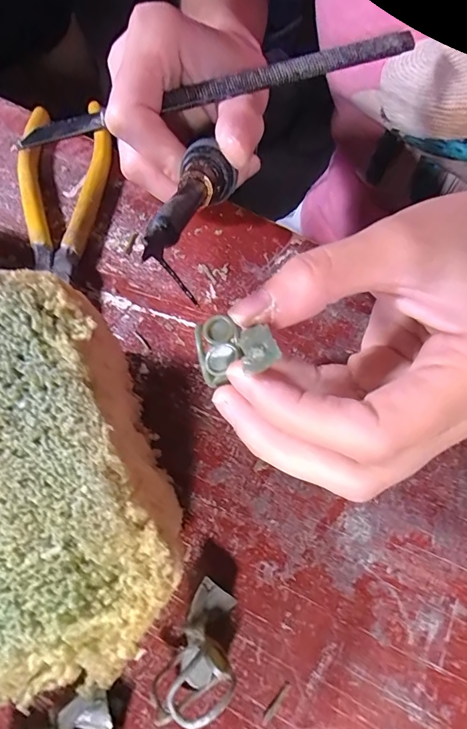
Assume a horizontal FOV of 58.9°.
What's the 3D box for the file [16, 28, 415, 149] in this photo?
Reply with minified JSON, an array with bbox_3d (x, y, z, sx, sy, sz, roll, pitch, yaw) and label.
[{"bbox_3d":[-0.010,-0.112,0.169,0.161,0.005,0.008,-12,65,4],"label":"file"}]

